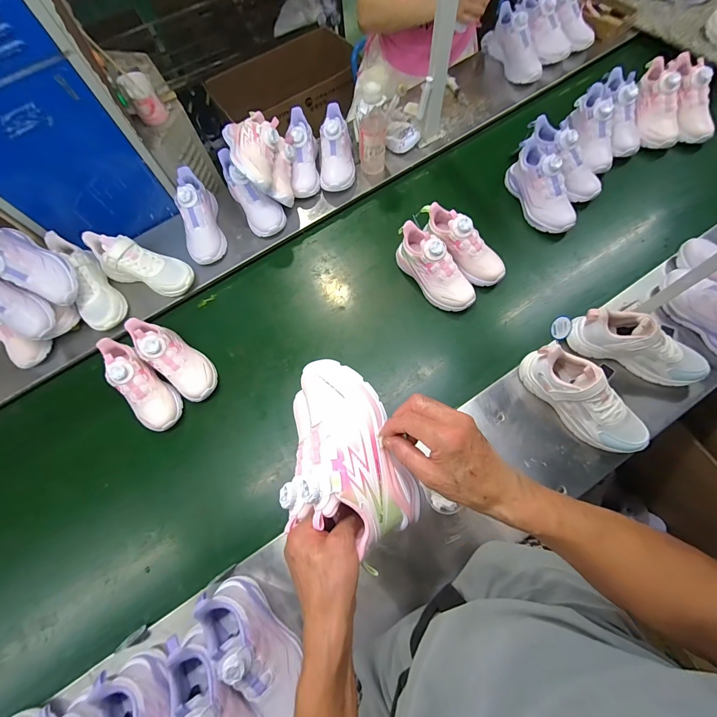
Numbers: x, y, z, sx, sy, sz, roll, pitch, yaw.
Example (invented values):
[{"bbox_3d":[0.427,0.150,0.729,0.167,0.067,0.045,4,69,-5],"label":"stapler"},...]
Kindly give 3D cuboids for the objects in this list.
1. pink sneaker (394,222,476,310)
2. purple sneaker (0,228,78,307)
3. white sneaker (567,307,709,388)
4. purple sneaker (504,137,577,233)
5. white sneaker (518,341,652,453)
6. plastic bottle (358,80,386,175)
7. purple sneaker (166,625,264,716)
[{"bbox_3d":[0.165,-0.198,0.727,0.076,0.112,0.209,-33,75,-7],"label":"pink sneaker"},{"bbox_3d":[-0.661,-0.191,0.660,0.206,0.065,0.099,35,74,-19],"label":"purple sneaker"},{"bbox_3d":[0.521,-0.027,0.613,0.228,0.098,0.078,23,76,9],"label":"white sneaker"},{"bbox_3d":[0.428,-0.405,0.791,0.090,0.096,0.235,-18,74,-3],"label":"purple sneaker"},{"bbox_3d":[0.397,0.072,0.595,0.079,0.111,0.229,-37,76,-8],"label":"white sneaker"},{"bbox_3d":[0.031,-0.540,0.799,0.070,0.202,0.075,1,74,3],"label":"plastic bottle"},{"bbox_3d":[-0.208,0.496,0.466,0.081,0.089,0.223,-33,75,-7],"label":"purple sneaker"}]

